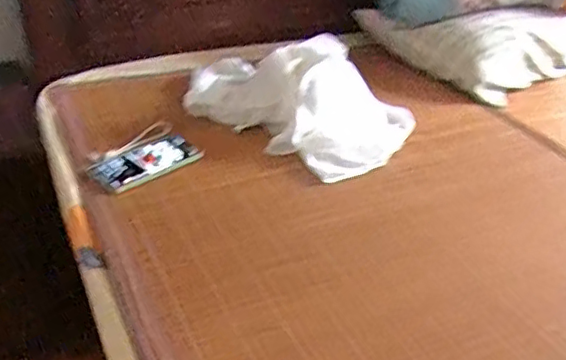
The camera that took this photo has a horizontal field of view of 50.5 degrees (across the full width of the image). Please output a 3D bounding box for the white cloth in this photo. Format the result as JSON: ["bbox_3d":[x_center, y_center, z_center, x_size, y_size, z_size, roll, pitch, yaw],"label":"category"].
[{"bbox_3d":[0.025,-0.165,1.041,0.400,0.133,0.246,27,41,34],"label":"white cloth"}]

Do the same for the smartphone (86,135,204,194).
[{"bbox_3d":[-0.211,-0.028,0.927,0.167,0.006,0.075,-26,56,-36],"label":"smartphone"}]

